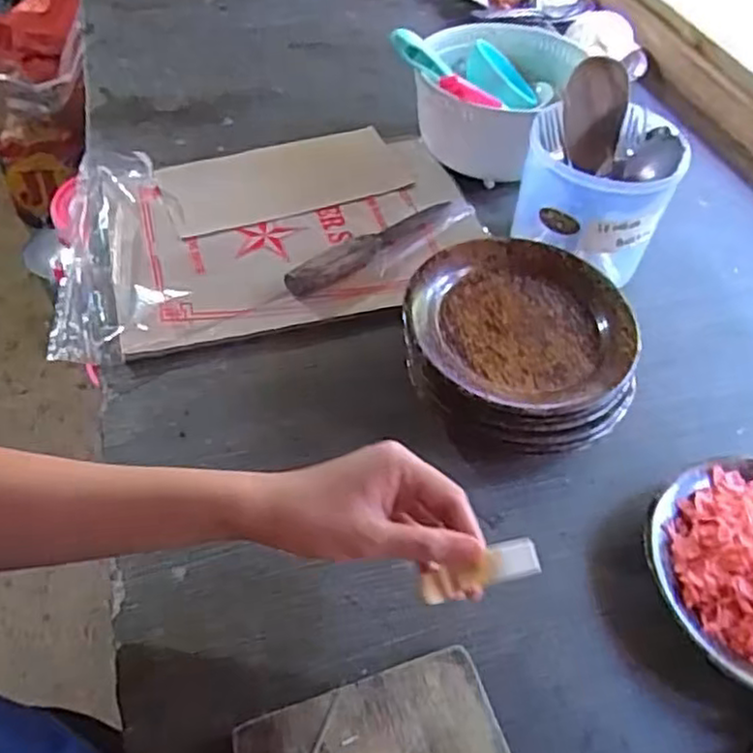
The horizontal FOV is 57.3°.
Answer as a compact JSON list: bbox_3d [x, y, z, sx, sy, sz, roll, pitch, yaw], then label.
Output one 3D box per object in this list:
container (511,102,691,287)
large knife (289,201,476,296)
[{"bbox_3d":[0.207,-0.169,0.673,0.131,0.141,0.123,3,51,-1],"label":"container"},{"bbox_3d":[0.007,-0.136,0.707,0.227,0.029,0.034,-30,59,-24],"label":"large knife"}]

